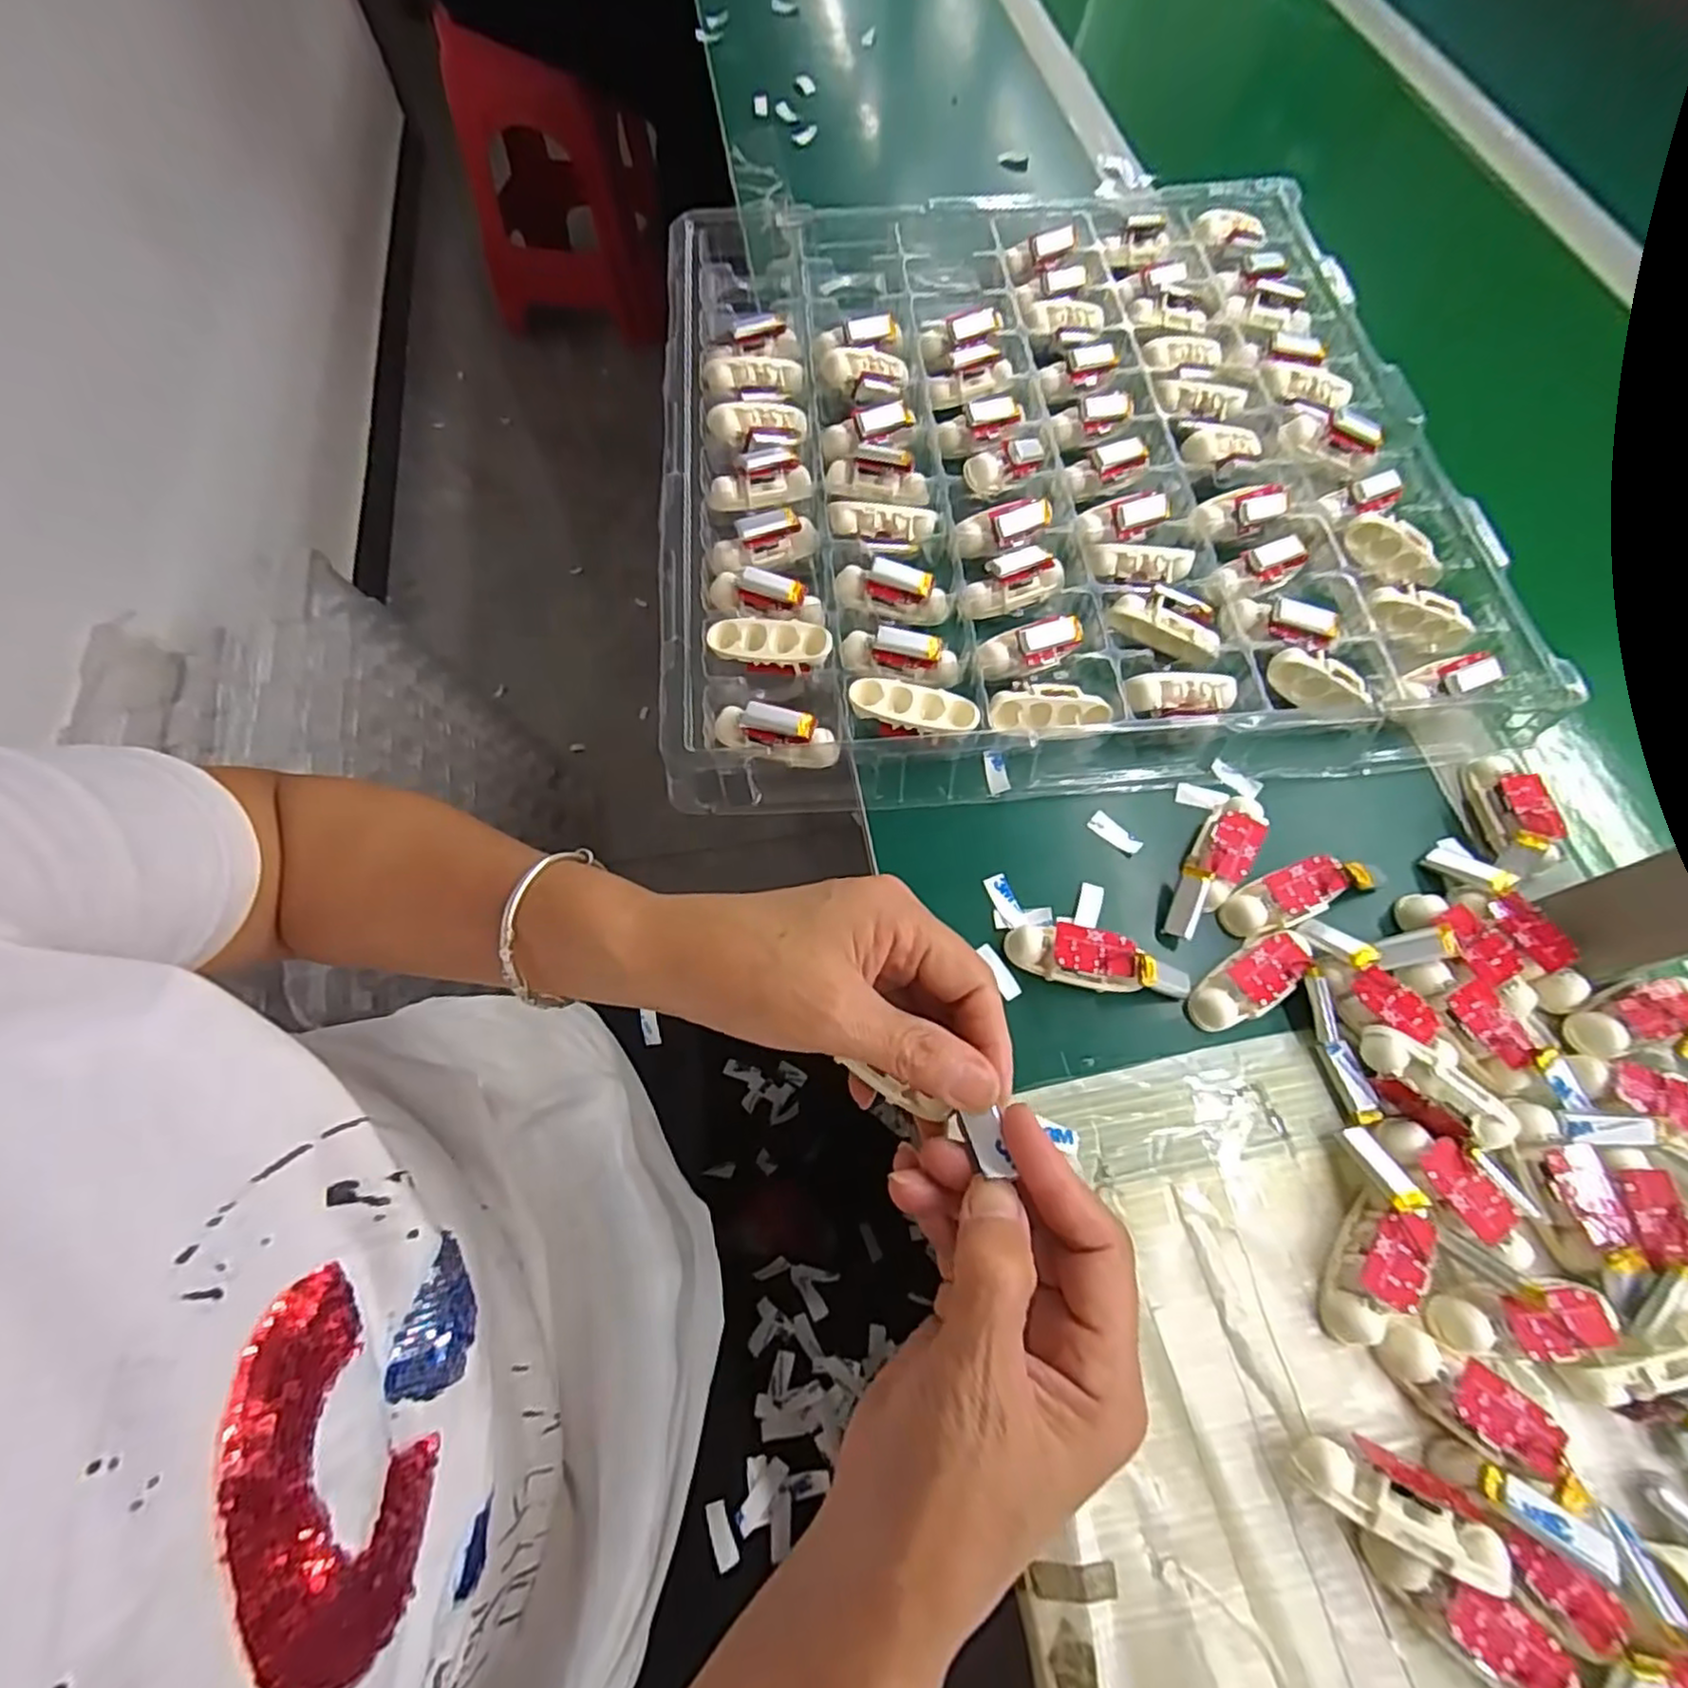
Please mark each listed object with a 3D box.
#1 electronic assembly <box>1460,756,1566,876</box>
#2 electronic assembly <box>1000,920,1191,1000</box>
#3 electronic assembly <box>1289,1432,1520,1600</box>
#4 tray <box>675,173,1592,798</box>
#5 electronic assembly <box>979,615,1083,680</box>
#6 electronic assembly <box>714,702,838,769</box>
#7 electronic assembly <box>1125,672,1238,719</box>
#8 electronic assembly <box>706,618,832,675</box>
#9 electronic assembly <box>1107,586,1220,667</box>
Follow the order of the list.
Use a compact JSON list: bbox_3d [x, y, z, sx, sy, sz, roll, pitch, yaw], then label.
[{"bbox_3d":[0.328,-0.016,0.351,0.024,0.020,0.061,1,67,-1],"label":"electronic assembly"},{"bbox_3d":[0.115,0.052,0.325,0.080,0.017,0.025,13,67,4],"label":"electronic assembly"},{"bbox_3d":[0.191,0.226,0.246,0.064,0.023,0.025,22,68,8],"label":"electronic assembly"},{"bbox_3d":[0.122,-0.256,0.447,0.464,0.036,0.480,-4,67,-3],"label":"tray"},{"bbox_3d":[0.099,-0.105,0.380,0.059,0.018,0.022,-17,69,-8],"label":"electronic assembly"},{"bbox_3d":[-0.037,-0.057,0.363,0.065,0.024,0.020,15,68,5],"label":"electronic assembly"},{"bbox_3d":[0.175,-0.077,0.366,0.061,0.015,0.019,-2,68,-11],"label":"electronic assembly"},{"bbox_3d":[-0.039,-0.105,0.381,0.063,0.020,0.024,12,67,4],"label":"electronic assembly"},{"bbox_3d":[0.174,-0.121,0.387,0.060,0.017,0.026,21,70,-3],"label":"electronic assembly"}]

